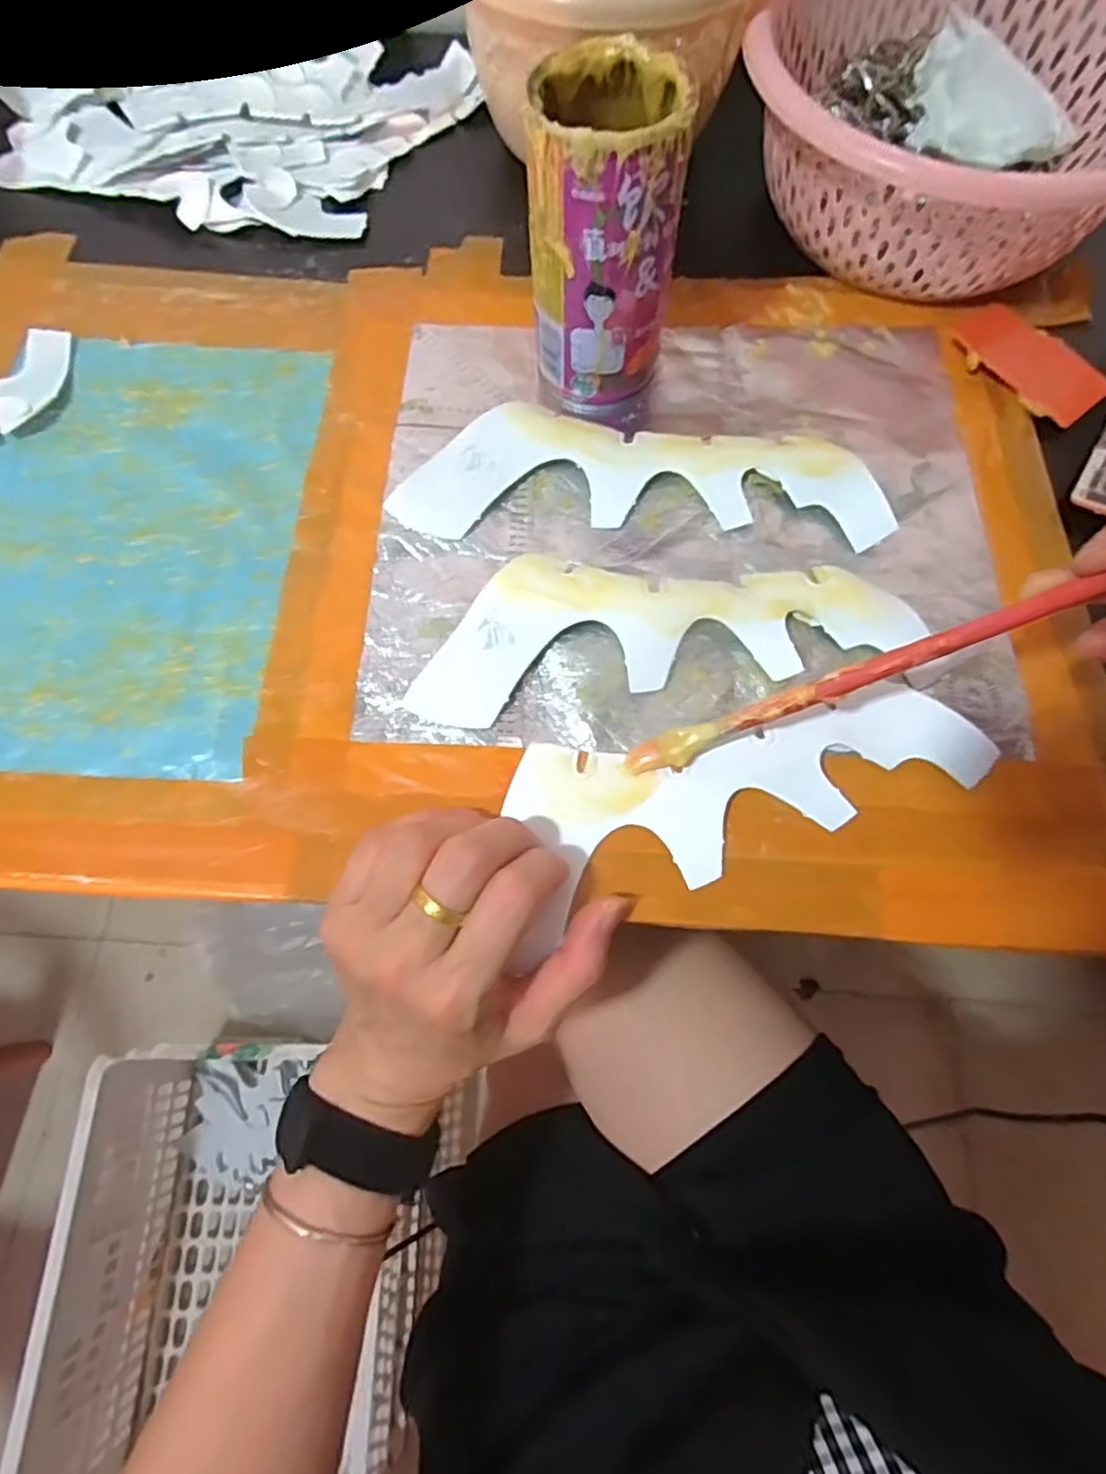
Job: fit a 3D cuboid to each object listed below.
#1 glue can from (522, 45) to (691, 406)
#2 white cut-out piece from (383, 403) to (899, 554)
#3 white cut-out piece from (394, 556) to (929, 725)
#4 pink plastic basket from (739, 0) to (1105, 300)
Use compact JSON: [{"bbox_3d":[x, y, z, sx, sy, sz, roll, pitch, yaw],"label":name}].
[{"bbox_3d":[0.022,-0.221,0.311,0.065,0.117,0.070,0,69,-1],"label":"glue can"},{"bbox_3d":[0.042,-0.128,0.331,0.226,0.009,0.069,1,75,0],"label":"white cut-out piece"},{"bbox_3d":[0.048,-0.054,0.304,0.216,0.011,0.068,-9,70,-5],"label":"white cut-out piece"},{"bbox_3d":[0.213,-0.334,0.375,0.216,0.087,0.200,0,69,-1],"label":"pink plastic basket"}]

